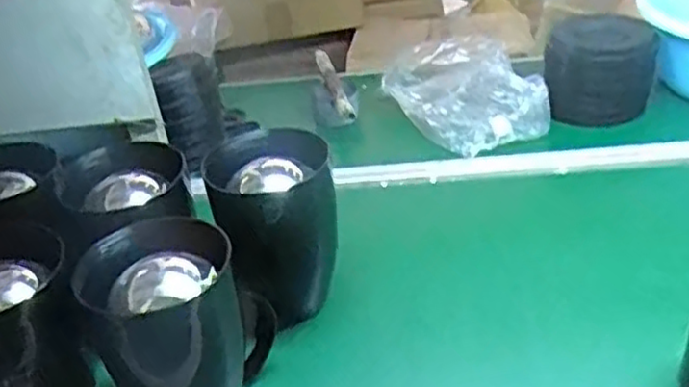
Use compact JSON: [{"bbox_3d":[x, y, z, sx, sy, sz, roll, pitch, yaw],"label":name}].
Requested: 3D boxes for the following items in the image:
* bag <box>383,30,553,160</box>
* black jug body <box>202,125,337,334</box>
[{"bbox_3d":[0.184,-0.162,1.136,0.194,0.071,0.285,-14,33,-12],"label":"bag"},{"bbox_3d":[-0.072,0.040,0.776,0.124,0.180,0.113,-14,33,-12],"label":"black jug body"}]

